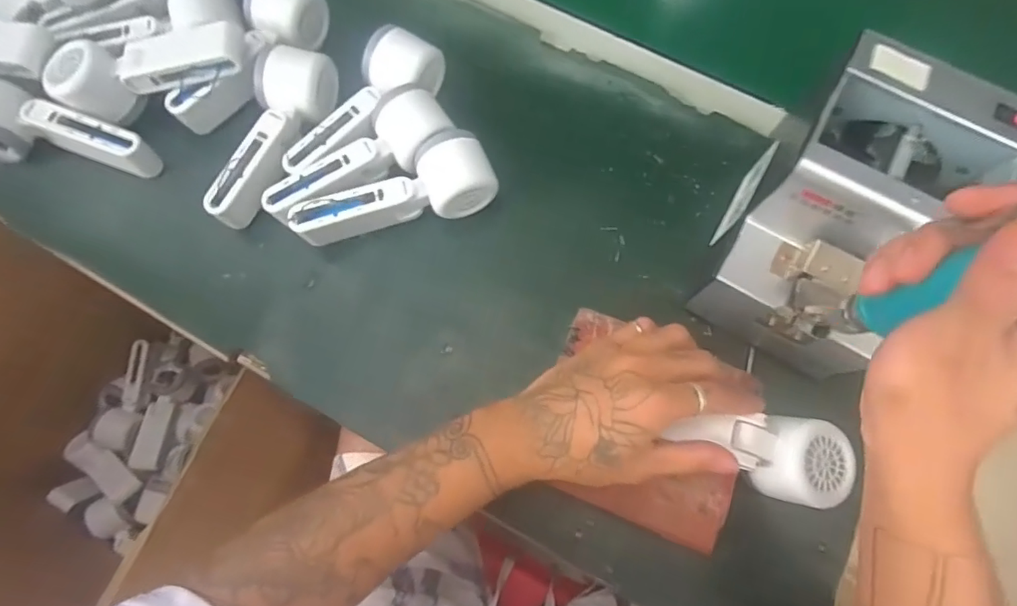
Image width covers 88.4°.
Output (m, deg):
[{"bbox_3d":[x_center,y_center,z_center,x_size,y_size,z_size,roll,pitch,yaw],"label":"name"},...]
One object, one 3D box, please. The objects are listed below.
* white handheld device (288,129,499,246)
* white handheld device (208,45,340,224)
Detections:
[{"bbox_3d":[-0.091,-0.083,0.431,0.164,0.056,0.059,-23,74,-7],"label":"white handheld device"},{"bbox_3d":[-0.197,-0.144,0.439,0.050,0.048,0.167,14,74,5],"label":"white handheld device"}]

